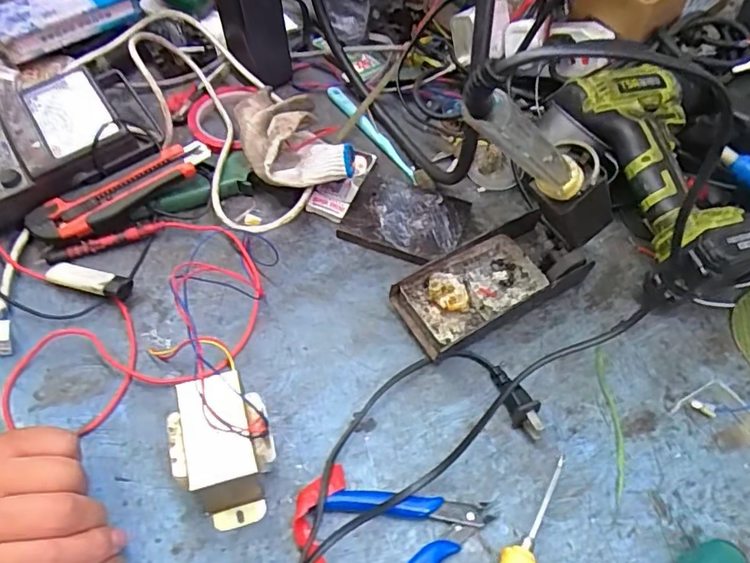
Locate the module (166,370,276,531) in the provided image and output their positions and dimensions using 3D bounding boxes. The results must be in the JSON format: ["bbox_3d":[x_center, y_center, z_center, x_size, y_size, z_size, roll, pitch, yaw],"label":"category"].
[{"bbox_3d":[-0.097,0.103,0.344,0.064,0.069,0.085,-15,57,-13],"label":"module"}]

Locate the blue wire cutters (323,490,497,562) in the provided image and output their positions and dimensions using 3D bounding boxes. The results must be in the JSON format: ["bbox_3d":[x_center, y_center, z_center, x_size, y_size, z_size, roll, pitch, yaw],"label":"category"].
[{"bbox_3d":[0.023,0.170,0.338,0.105,0.011,0.077,-4,56,-5],"label":"blue wire cutters"}]

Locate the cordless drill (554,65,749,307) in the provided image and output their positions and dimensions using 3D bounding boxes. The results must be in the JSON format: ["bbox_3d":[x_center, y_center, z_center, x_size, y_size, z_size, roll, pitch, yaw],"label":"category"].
[{"bbox_3d":[0.250,-0.088,0.474,0.117,0.100,0.214,-16,58,-14],"label":"cordless drill"}]

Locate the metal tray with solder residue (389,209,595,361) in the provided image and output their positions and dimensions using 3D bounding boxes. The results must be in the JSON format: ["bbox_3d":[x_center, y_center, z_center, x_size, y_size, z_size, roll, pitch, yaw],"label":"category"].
[{"bbox_3d":[0.096,-0.001,0.442,0.155,0.040,0.067,-24,60,-18],"label":"metal tray with solder residue"}]

